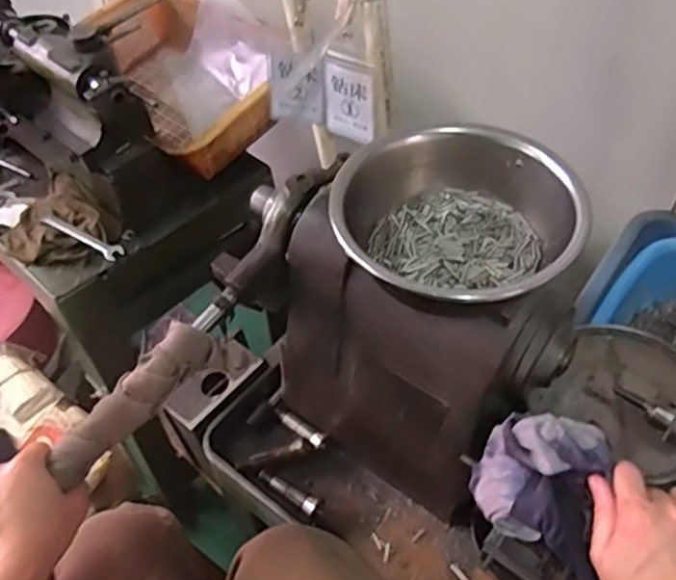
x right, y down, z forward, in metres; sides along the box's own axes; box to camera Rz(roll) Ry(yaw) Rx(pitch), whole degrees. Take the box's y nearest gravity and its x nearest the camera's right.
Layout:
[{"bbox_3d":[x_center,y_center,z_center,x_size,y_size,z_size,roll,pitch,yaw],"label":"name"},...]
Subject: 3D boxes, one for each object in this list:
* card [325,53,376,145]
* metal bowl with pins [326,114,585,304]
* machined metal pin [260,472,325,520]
[{"bbox_3d":[0.012,-0.206,0.731,0.064,0.102,0.008,27,54,20],"label":"card"},{"bbox_3d":[0.087,-0.050,0.504,0.179,0.069,0.152,2,50,6],"label":"metal bowl with pins"},{"bbox_3d":[-0.050,0.212,0.700,0.076,0.019,0.022,23,55,22],"label":"machined metal pin"}]

